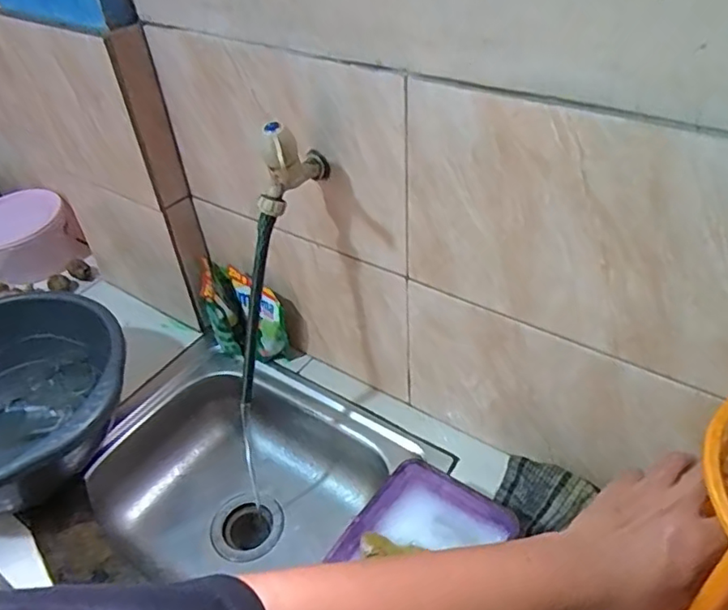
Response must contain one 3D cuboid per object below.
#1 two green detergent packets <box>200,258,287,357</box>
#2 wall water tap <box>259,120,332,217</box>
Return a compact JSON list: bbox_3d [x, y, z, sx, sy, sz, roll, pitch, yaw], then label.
[{"bbox_3d":[-0.210,0.015,0.954,0.178,0.156,0.055,26,50,30],"label":"two green detergent packets"},{"bbox_3d":[-0.082,-0.162,0.651,0.035,0.093,0.099,16,46,22],"label":"wall water tap"}]

